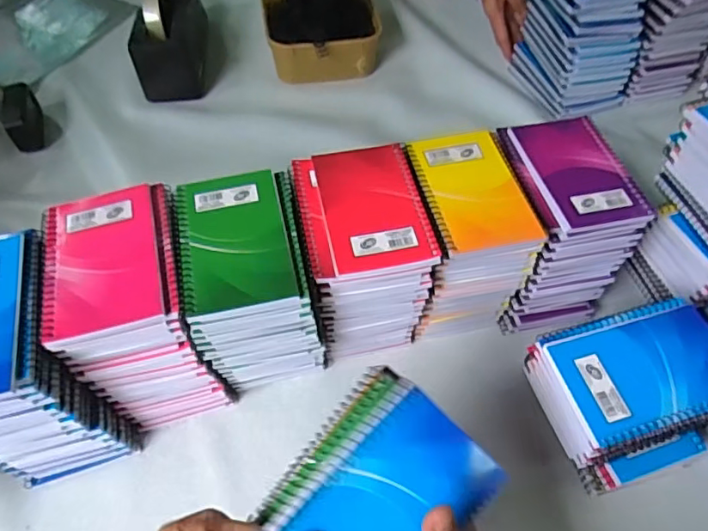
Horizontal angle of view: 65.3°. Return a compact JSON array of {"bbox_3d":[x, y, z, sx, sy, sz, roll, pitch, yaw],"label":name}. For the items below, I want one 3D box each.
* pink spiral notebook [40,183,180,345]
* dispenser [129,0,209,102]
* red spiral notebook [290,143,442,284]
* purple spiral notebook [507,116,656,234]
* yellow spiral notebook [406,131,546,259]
[{"bbox_3d":[-0.186,-0.007,0.420,0.098,0.009,0.130,-13,57,-9],"label":"pink spiral notebook"},{"bbox_3d":[-0.256,-0.344,0.784,0.076,0.113,0.209,-4,56,-3],"label":"dispenser"},{"bbox_3d":[0.006,-0.047,0.452,0.099,0.009,0.126,-9,56,-7],"label":"red spiral notebook"},{"bbox_3d":[0.200,-0.087,0.500,0.084,0.015,0.128,-10,56,-7],"label":"purple spiral notebook"},{"bbox_3d":[0.104,-0.068,0.476,0.093,0.015,0.128,-10,56,-8],"label":"yellow spiral notebook"}]

